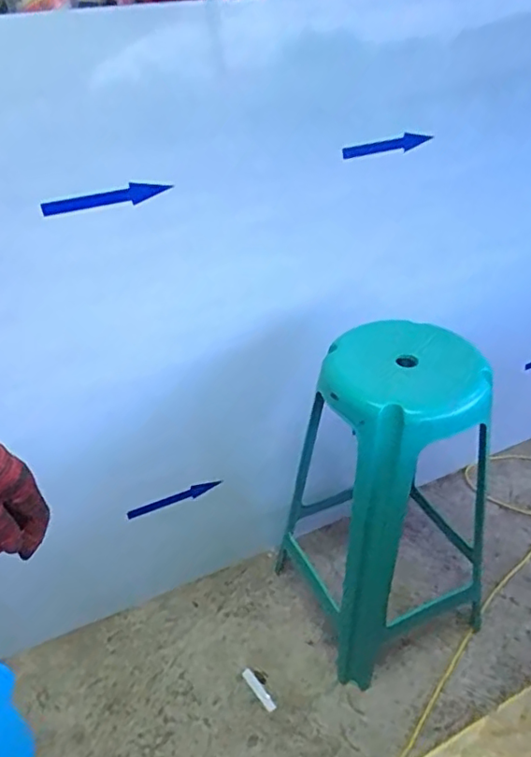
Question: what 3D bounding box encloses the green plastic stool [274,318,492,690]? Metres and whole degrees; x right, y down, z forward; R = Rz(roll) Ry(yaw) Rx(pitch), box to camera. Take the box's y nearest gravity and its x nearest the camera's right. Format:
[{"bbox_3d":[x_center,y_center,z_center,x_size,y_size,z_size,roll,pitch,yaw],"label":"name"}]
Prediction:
[{"bbox_3d":[0.259,0.222,1.244,0.375,0.715,0.386,-18,39,-20],"label":"green plastic stool"}]

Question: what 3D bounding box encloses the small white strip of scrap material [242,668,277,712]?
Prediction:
[{"bbox_3d":[-0.015,0.667,1.257,0.023,0.007,0.101,-26,42,-29],"label":"small white strip of scrap material"}]

